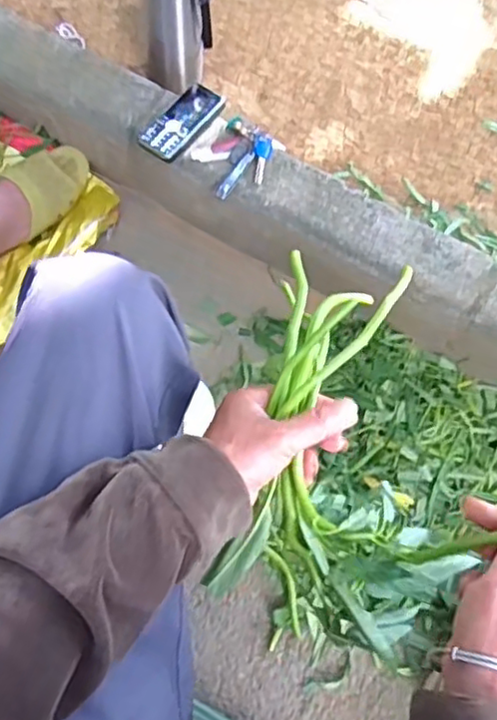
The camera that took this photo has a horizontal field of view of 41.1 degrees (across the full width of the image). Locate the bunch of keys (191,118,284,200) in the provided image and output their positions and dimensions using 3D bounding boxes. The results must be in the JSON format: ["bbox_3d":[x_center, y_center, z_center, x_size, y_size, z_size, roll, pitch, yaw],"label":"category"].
[{"bbox_3d":[-0.014,-0.271,0.874,0.089,0.021,0.112,40,72,13],"label":"bunch of keys"}]

